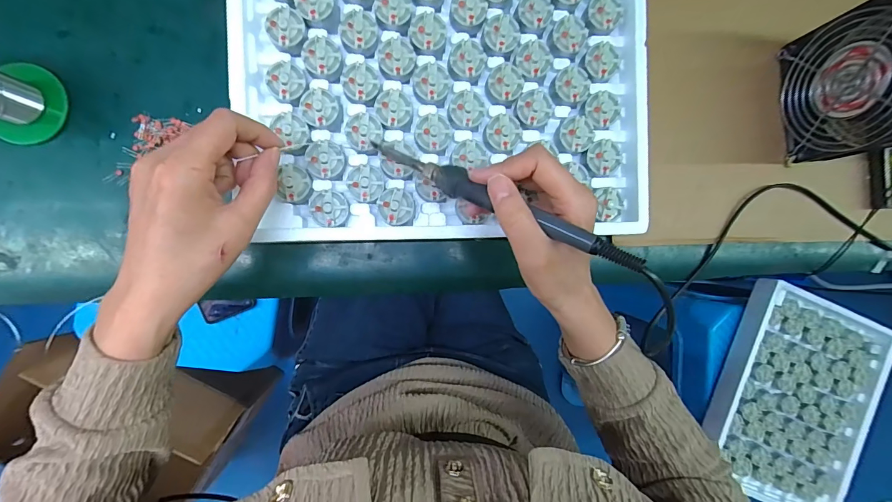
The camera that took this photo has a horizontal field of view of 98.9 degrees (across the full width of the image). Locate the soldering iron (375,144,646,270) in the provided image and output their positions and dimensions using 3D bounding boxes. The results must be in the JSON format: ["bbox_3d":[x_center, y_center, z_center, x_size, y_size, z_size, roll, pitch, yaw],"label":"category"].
[{"bbox_3d":[0.031,-0.035,0.261,0.202,0.015,0.017,27,88,19],"label":"soldering iron"}]

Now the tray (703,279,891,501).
[{"bbox_3d":[0.589,0.253,0.637,0.246,0.034,0.350,17,89,-4],"label":"tray"}]

